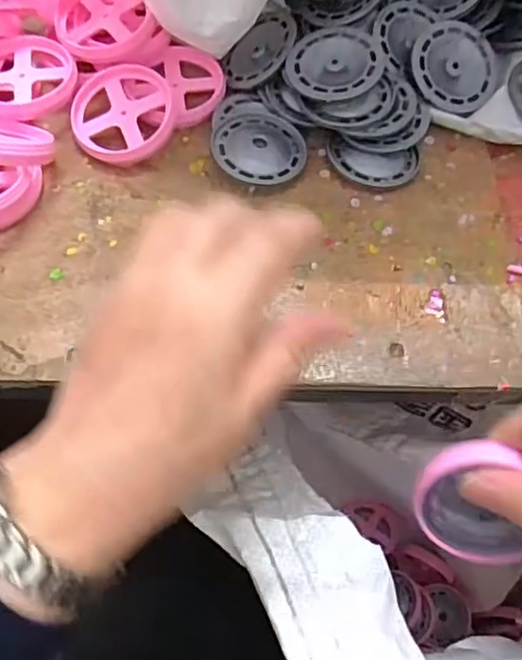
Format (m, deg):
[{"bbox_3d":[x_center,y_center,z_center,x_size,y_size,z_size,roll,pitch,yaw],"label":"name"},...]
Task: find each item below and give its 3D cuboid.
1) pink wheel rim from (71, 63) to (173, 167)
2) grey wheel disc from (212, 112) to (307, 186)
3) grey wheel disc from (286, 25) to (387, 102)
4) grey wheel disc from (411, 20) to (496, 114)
[{"bbox_3d":[-0.085,-0.136,0.384,0.061,0.020,0.068,-9,64,-6],"label":"pink wheel rim"},{"bbox_3d":[-0.001,-0.112,0.382,0.055,0.012,0.054,1,64,-2],"label":"grey wheel disc"},{"bbox_3d":[0.045,-0.161,0.380,0.056,0.015,0.056,1,64,-2],"label":"grey wheel disc"},{"bbox_3d":[0.122,-0.167,0.395,0.056,0.004,0.057,1,87,-11],"label":"grey wheel disc"}]

